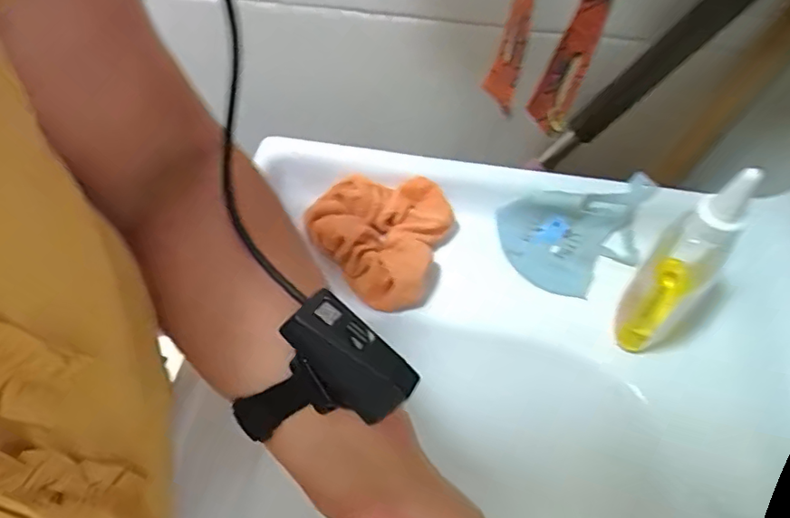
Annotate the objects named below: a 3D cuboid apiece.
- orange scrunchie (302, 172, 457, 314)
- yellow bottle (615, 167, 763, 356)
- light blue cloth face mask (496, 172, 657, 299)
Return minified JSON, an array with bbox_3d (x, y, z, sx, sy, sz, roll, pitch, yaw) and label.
[{"bbox_3d":[-0.019,-0.021,0.463,0.117,0.046,0.108,19,57,12],"label":"orange scrunchie"},{"bbox_3d":[0.188,0.010,0.371,0.039,0.165,0.041,-39,64,-24],"label":"yellow bottle"},{"bbox_3d":[0.156,-0.016,0.467,0.126,0.017,0.086,-12,86,9],"label":"light blue cloth face mask"}]

